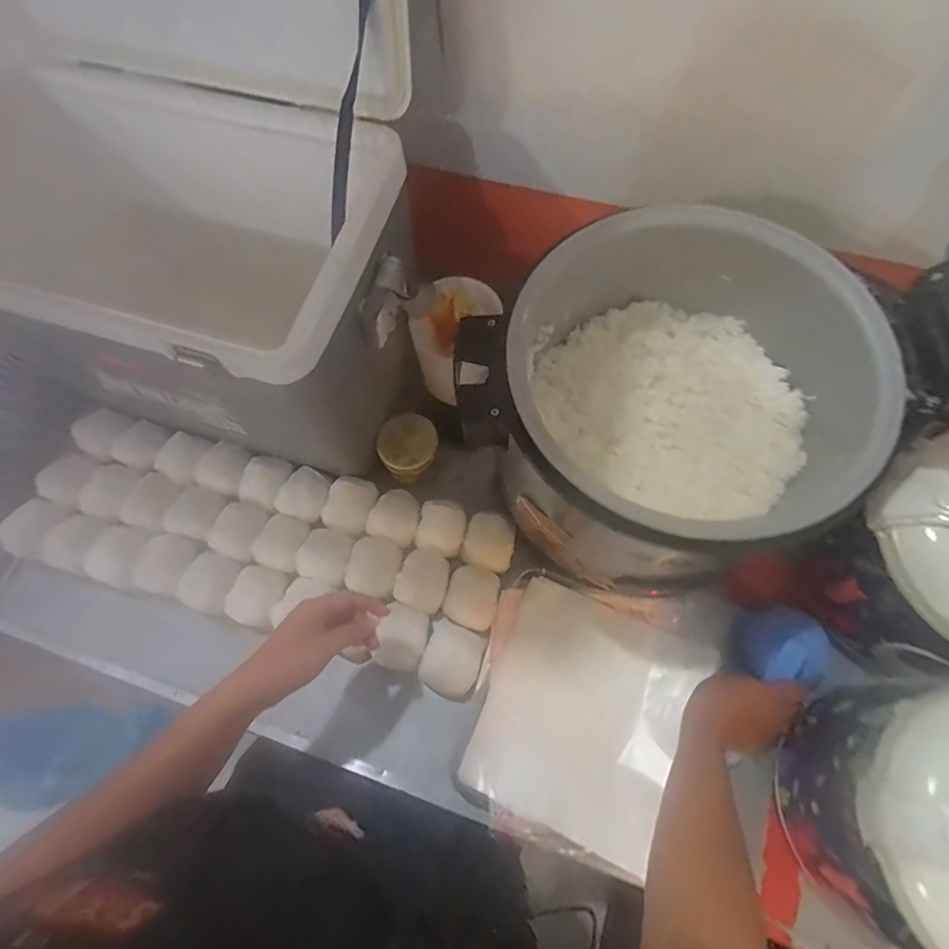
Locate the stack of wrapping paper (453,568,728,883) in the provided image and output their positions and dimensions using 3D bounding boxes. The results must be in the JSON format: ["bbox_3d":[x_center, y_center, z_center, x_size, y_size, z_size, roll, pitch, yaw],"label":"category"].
[{"bbox_3d":[0.133,0.297,0.626,0.227,0.047,0.270,23,71,11],"label":"stack of wrapping paper"}]

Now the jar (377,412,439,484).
[{"bbox_3d":[-0.096,-0.039,0.732,0.085,0.054,0.083,-1,68,2],"label":"jar"}]

